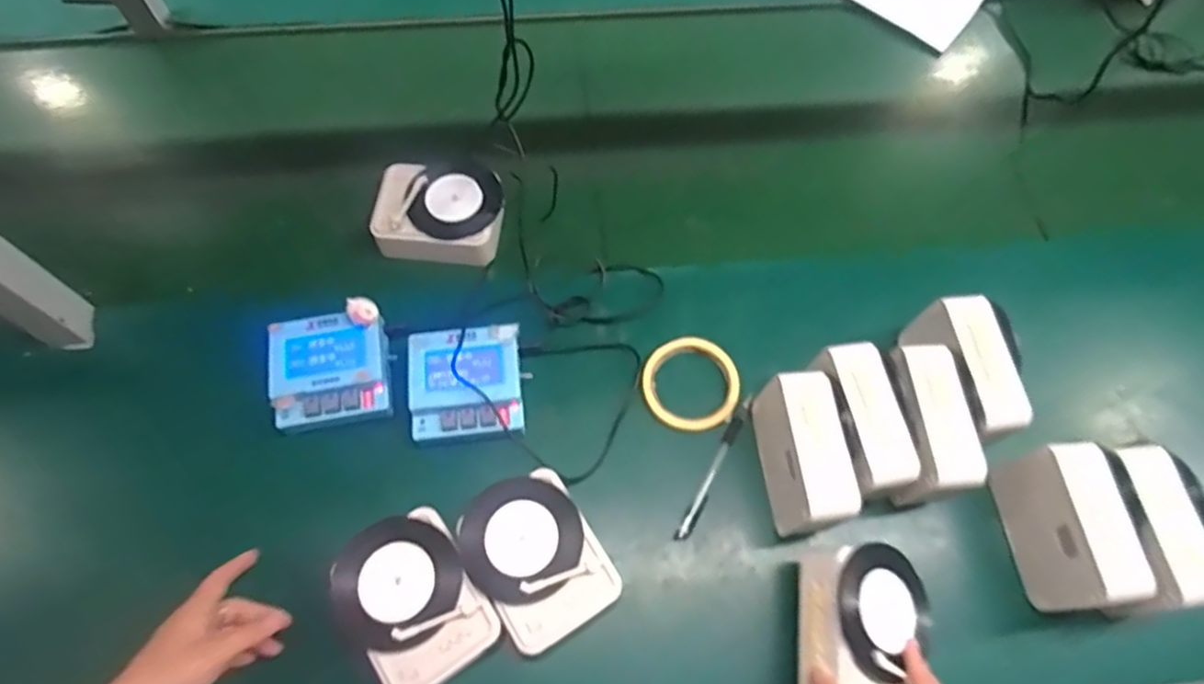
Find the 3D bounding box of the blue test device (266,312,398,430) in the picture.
[{"bbox_3d":[-0.254,0.025,0.636,0.102,0.033,0.098,-9,65,-6],"label":"blue test device"}]

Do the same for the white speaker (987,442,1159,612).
[{"bbox_3d":[0.392,0.158,0.575,0.065,0.088,0.126,-3,65,-3],"label":"white speaker"}]

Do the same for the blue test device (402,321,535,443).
[{"bbox_3d":[-0.126,0.044,0.642,0.103,0.051,0.099,-5,65,-4],"label":"blue test device"}]

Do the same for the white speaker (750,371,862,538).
[{"bbox_3d":[0.175,0.098,0.598,0.051,0.095,0.132,-6,65,-4],"label":"white speaker"}]

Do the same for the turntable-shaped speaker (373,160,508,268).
[{"bbox_3d":[-0.174,-0.140,0.734,0.132,0.052,0.099,8,65,2],"label":"turntable-shaped speaker"}]

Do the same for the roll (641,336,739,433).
[{"bbox_3d":[0.087,0.041,0.667,0.094,0.011,0.094,1,65,-1],"label":"roll"}]

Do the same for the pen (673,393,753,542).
[{"bbox_3d":[0.108,0.117,0.635,0.014,0.012,0.149,27,67,11],"label":"pen"}]

